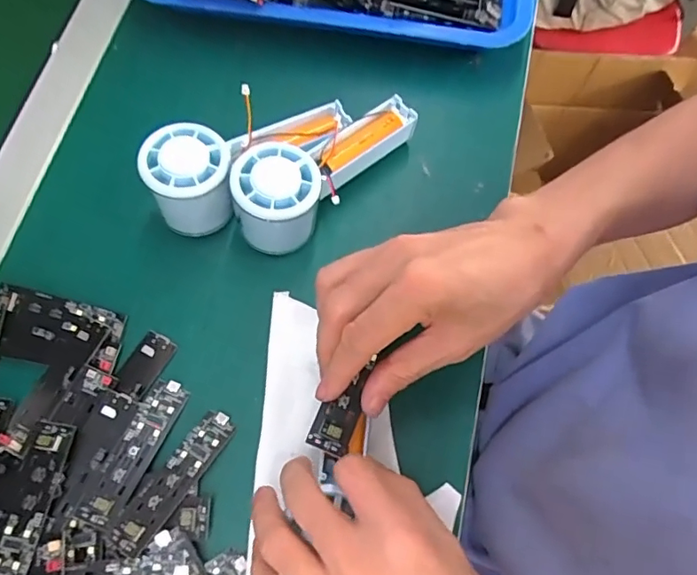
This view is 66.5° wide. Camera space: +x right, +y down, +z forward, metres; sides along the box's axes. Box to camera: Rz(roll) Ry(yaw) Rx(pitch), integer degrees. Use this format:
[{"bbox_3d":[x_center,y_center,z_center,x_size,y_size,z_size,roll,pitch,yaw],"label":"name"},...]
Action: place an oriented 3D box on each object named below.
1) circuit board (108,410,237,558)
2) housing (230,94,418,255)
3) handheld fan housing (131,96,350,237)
[{"bbox_3d":[-0.105,0.113,0.319,0.022,0.009,0.090,30,58,12],"label":"circuit board"},{"bbox_3d":[-0.018,-0.090,0.377,0.057,0.060,0.151,40,69,12],"label":"housing"},{"bbox_3d":[-0.070,-0.094,0.379,0.151,0.062,0.062,-32,72,-24],"label":"handheld fan housing"}]

